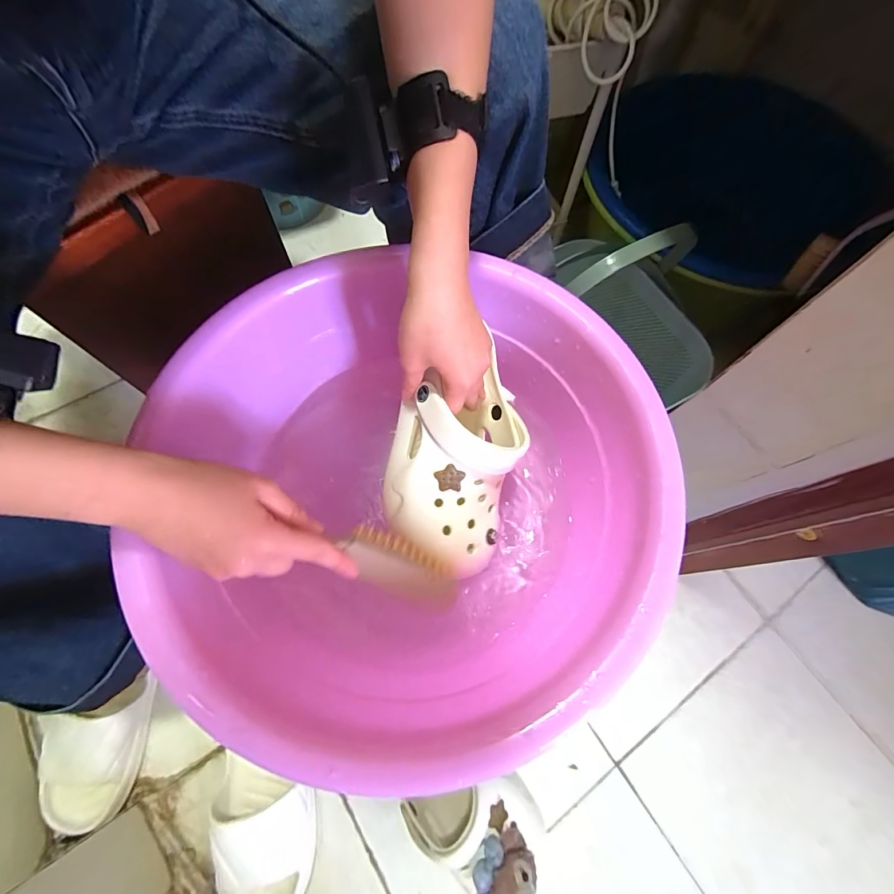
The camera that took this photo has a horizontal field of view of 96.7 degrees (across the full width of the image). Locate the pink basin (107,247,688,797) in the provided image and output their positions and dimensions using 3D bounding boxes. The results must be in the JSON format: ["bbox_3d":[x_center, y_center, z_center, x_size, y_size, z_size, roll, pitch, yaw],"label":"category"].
[{"bbox_3d":[-0.037,0.033,0.367,0.390,0.162,0.370,0,68,-1],"label":"pink basin"}]

